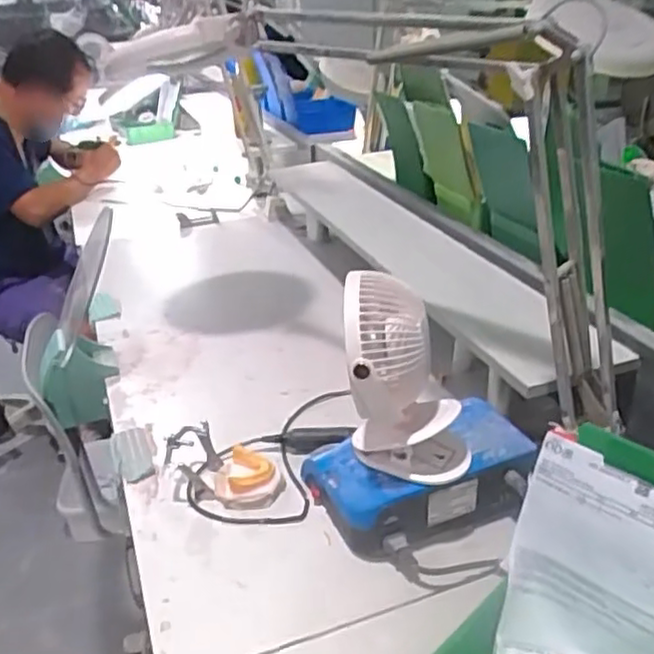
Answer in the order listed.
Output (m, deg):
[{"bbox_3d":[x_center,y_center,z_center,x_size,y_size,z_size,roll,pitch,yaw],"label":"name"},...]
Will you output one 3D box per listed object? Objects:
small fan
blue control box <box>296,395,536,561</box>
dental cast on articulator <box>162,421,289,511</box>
[{"bbox_3d":[0.080,0.053,0.681,0.120,0.182,0.106,-3,28,0],"label":"small fan"},{"bbox_3d":[0.102,0.166,0.755,0.230,0.081,0.147,-8,29,-10],"label":"blue control box"},{"bbox_3d":[-0.118,0.163,0.805,0.130,0.064,0.088,18,34,33],"label":"dental cast on articulator"}]

